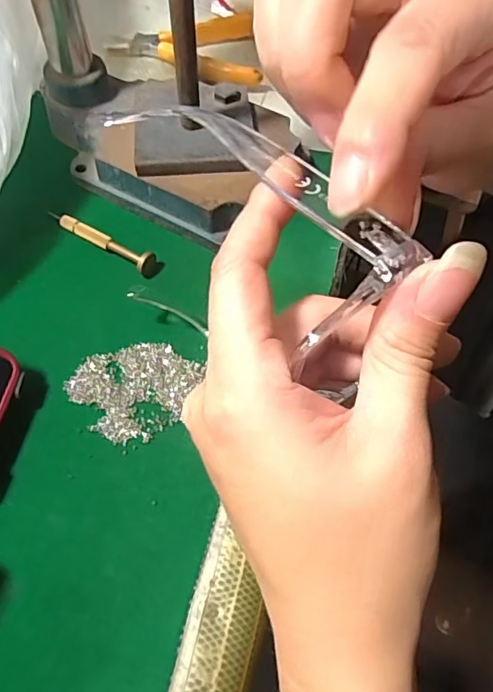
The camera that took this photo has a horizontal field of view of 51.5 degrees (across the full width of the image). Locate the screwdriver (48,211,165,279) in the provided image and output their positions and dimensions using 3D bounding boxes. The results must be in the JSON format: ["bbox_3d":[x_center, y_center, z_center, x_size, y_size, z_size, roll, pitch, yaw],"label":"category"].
[{"bbox_3d":[-0.097,-0.071,0.339,0.088,0.011,0.016,26,63,13],"label":"screwdriver"}]

